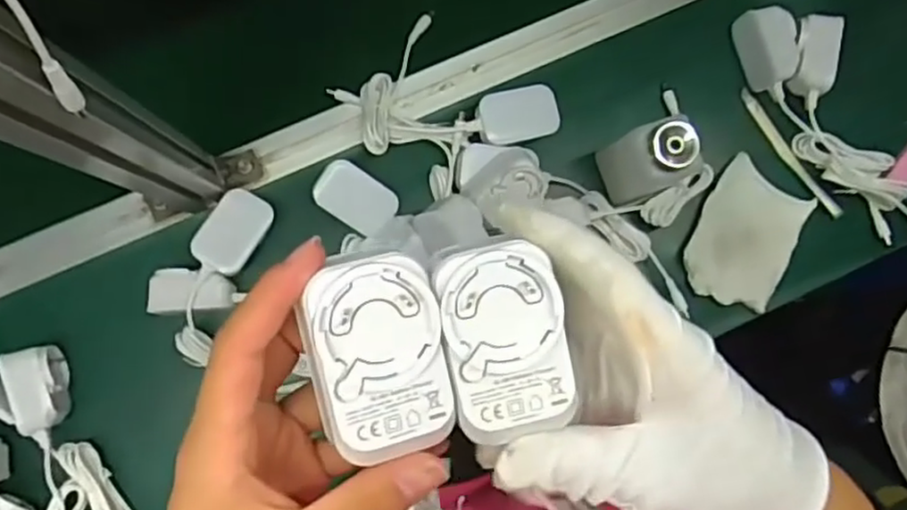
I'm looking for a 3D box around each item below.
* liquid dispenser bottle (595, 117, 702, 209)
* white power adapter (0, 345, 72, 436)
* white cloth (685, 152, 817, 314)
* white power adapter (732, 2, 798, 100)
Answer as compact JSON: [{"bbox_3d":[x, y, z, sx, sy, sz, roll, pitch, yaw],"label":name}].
[{"bbox_3d":[0.160,-0.078,0.582,0.057,0.116,0.054,0,87,-4],"label":"liquid dispenser bottle"},{"bbox_3d":[-0.346,0.112,0.580,0.038,0.038,0.070,-16,86,-2],"label":"white power adapter"},{"bbox_3d":[0.272,-0.018,0.637,0.092,0.016,0.127,24,86,-2],"label":"white cloth"},{"bbox_3d":[0.295,-0.187,0.640,0.044,0.042,0.084,-19,86,-2],"label":"white power adapter"}]

